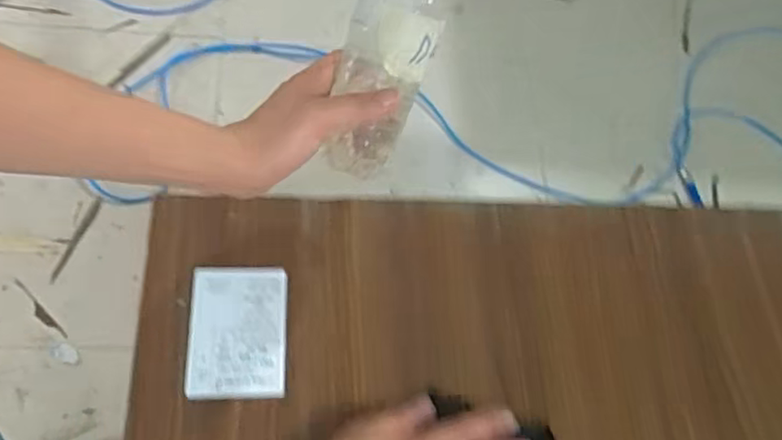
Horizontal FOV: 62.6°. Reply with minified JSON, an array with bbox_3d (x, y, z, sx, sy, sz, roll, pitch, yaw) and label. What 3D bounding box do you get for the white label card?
[{"bbox_3d":[-0.126,0.092,0.533,0.076,0.011,0.109,-1,66,-4],"label":"white label card"}]

